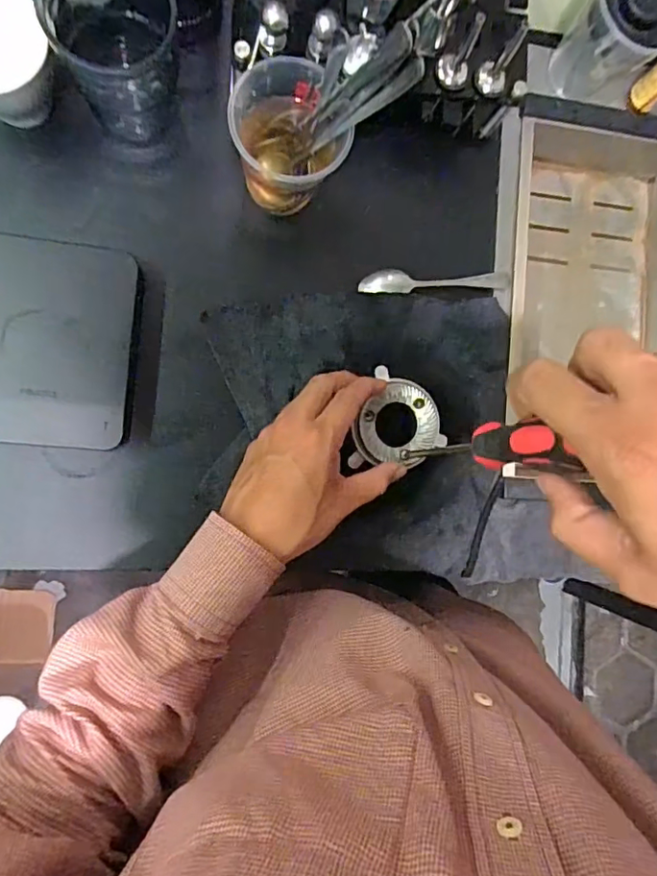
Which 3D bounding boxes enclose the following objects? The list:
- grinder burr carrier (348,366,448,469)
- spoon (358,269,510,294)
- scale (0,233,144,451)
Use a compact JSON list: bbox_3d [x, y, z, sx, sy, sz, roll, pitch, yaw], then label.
[{"bbox_3d":[0.057,-0.006,0.445,0.070,0.018,0.081,26,86,-9],"label":"grinder burr carrier"},{"bbox_3d":[0.099,-0.146,0.503,0.143,0.013,0.024,-6,90,-11],"label":"spoon"},{"bbox_3d":[-0.220,-0.074,0.433,0.126,0.037,0.156,6,88,-11],"label":"scale"}]

